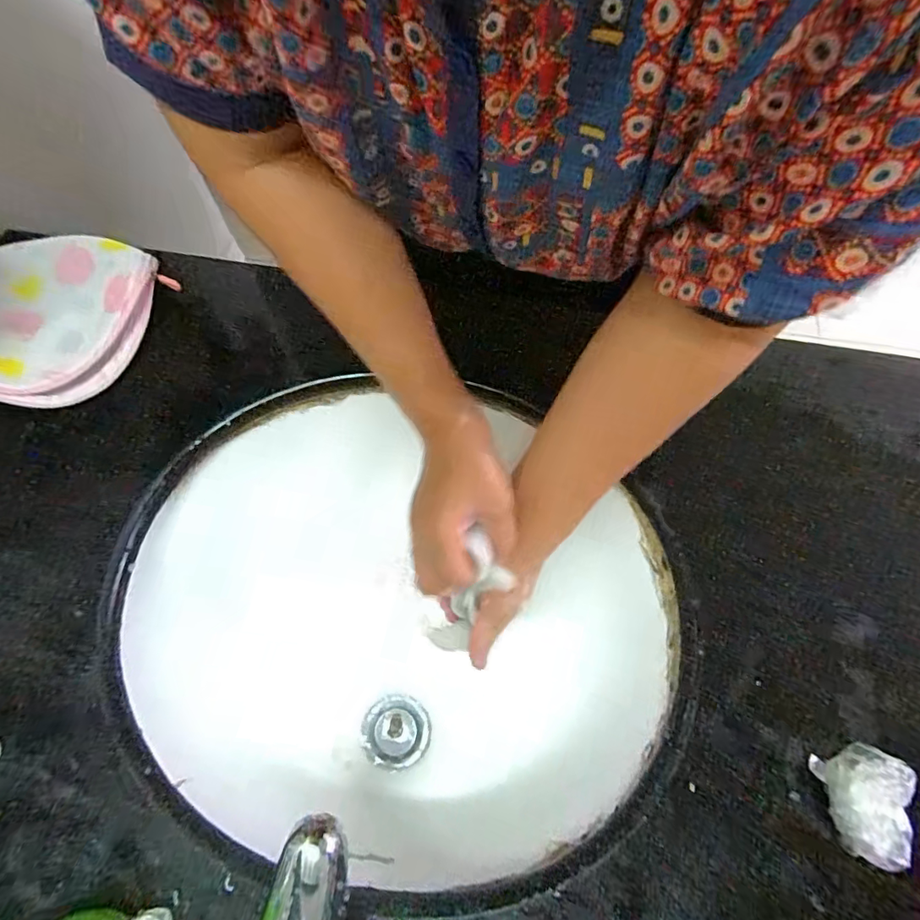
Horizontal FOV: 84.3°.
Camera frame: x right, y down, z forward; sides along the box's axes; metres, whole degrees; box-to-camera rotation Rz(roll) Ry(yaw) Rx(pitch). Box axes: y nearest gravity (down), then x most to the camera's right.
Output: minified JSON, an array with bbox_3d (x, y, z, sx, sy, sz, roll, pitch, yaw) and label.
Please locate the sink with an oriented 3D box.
[{"bbox_3d":[-0.036,0.147,0.448,0.457,0.135,0.375,17,69,7],"label":"sink"}]

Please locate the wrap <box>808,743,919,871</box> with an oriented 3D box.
[{"bbox_3d":[0.237,0.199,0.293,0.030,0.062,0.064,-14,68,-5],"label":"wrap"}]

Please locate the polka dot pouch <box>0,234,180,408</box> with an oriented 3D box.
[{"bbox_3d":[-0.363,-0.126,0.445,0.182,0.054,0.181,8,68,4],"label":"polka dot pouch"}]

